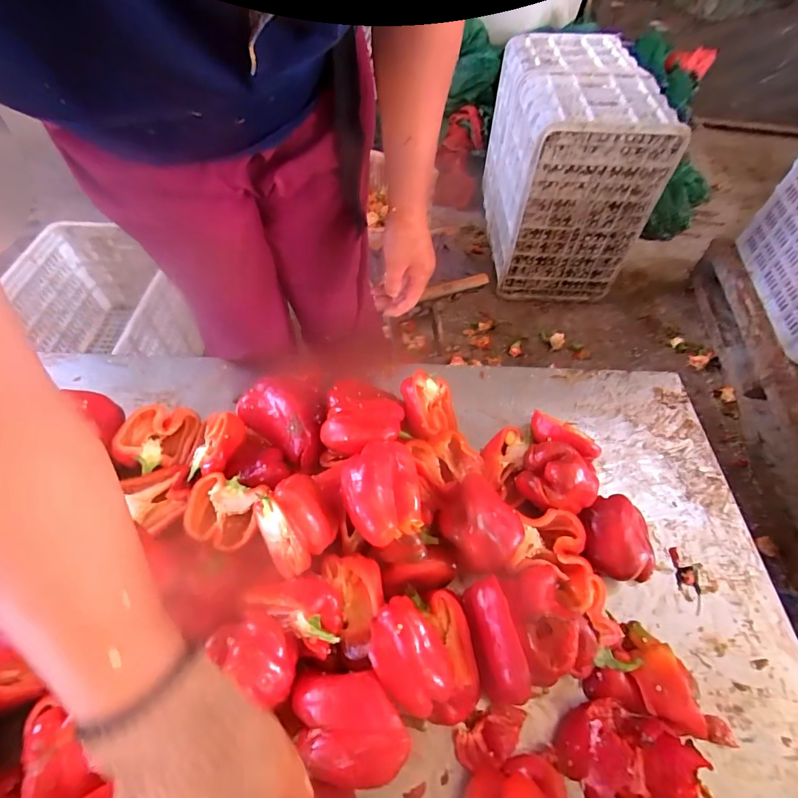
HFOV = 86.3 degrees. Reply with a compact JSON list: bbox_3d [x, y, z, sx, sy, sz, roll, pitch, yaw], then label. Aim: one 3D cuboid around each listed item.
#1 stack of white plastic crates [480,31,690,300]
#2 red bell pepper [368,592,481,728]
[{"bbox_3d":[0.492,-0.710,1.342,0.361,0.536,0.583,-2,54,-2],"label":"stack of white plastic crates"},{"bbox_3d":[0.024,0.254,0.420,0.099,0.082,0.106,-11,55,-8],"label":"red bell pepper"}]

